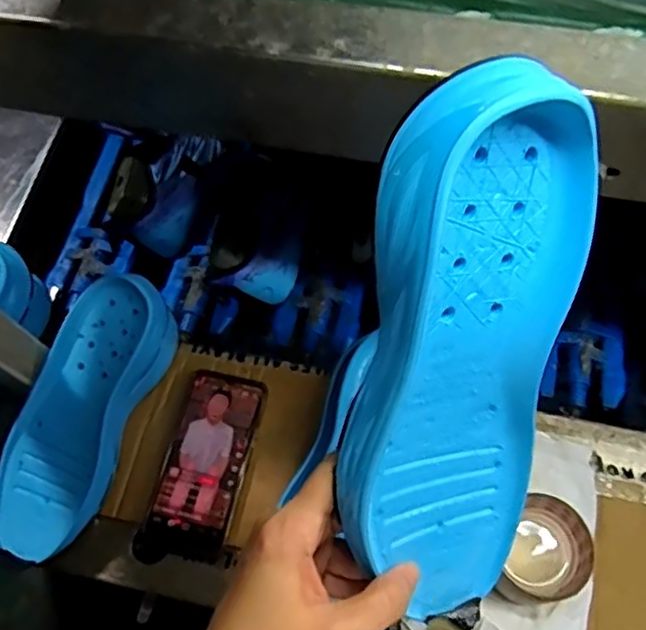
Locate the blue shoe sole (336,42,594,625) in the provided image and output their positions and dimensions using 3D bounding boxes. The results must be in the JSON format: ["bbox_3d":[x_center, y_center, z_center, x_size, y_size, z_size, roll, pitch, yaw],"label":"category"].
[{"bbox_3d":[0.052,0.025,0.285,0.095,0.253,0.048,-10,29,-20],"label":"blue shoe sole"}]

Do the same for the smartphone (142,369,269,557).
[{"bbox_3d":[-0.108,0.135,0.605,0.077,0.014,0.164,14,70,7],"label":"smartphone"}]

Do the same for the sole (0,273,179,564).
[{"bbox_3d":[-0.216,0.092,0.596,0.097,0.070,0.252,20,80,11],"label":"sole"}]

